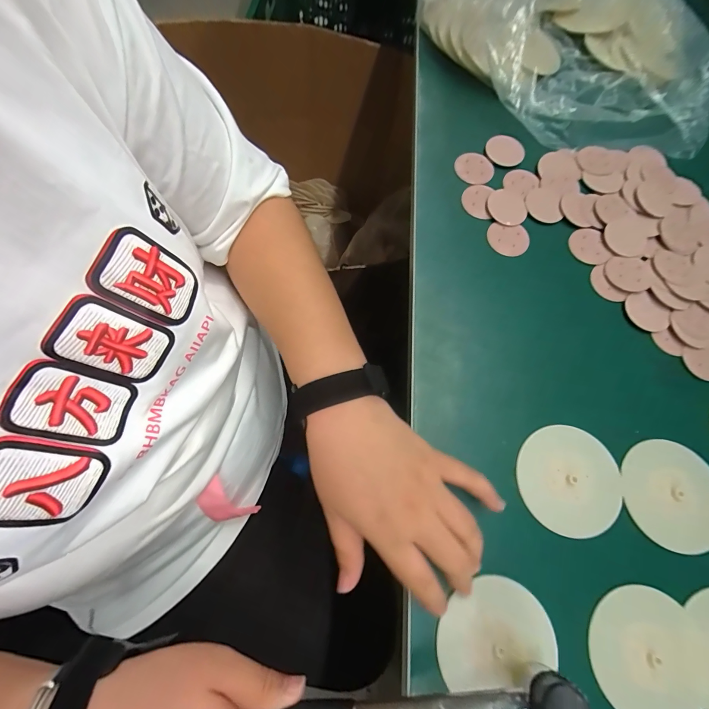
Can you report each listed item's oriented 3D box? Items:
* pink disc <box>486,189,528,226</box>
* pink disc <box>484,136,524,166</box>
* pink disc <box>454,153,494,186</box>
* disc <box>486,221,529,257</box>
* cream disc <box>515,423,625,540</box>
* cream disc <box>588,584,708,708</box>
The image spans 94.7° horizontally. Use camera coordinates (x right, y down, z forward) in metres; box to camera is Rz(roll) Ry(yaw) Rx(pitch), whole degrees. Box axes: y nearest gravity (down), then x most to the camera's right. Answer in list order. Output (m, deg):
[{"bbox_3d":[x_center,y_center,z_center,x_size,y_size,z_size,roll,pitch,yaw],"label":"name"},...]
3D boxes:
[{"bbox_3d":[0.162,-0.156,0.346,0.042,0.004,0.040,1,73,-4],"label":"pink disc"},{"bbox_3d":[0.169,-0.230,0.366,0.042,0.006,0.035,23,72,3],"label":"pink disc"},{"bbox_3d":[0.134,-0.206,0.363,0.041,0.008,0.036,43,74,9],"label":"pink disc"},{"bbox_3d":[0.159,-0.118,0.339,0.042,0.005,0.034,11,82,0],"label":"disc"},{"bbox_3d":[0.179,0.104,0.273,0.084,0.005,0.083,1,73,-4],"label":"cream disc"},{"bbox_3d":[0.213,0.218,0.236,0.079,0.007,0.083,1,73,-4],"label":"cream disc"}]

